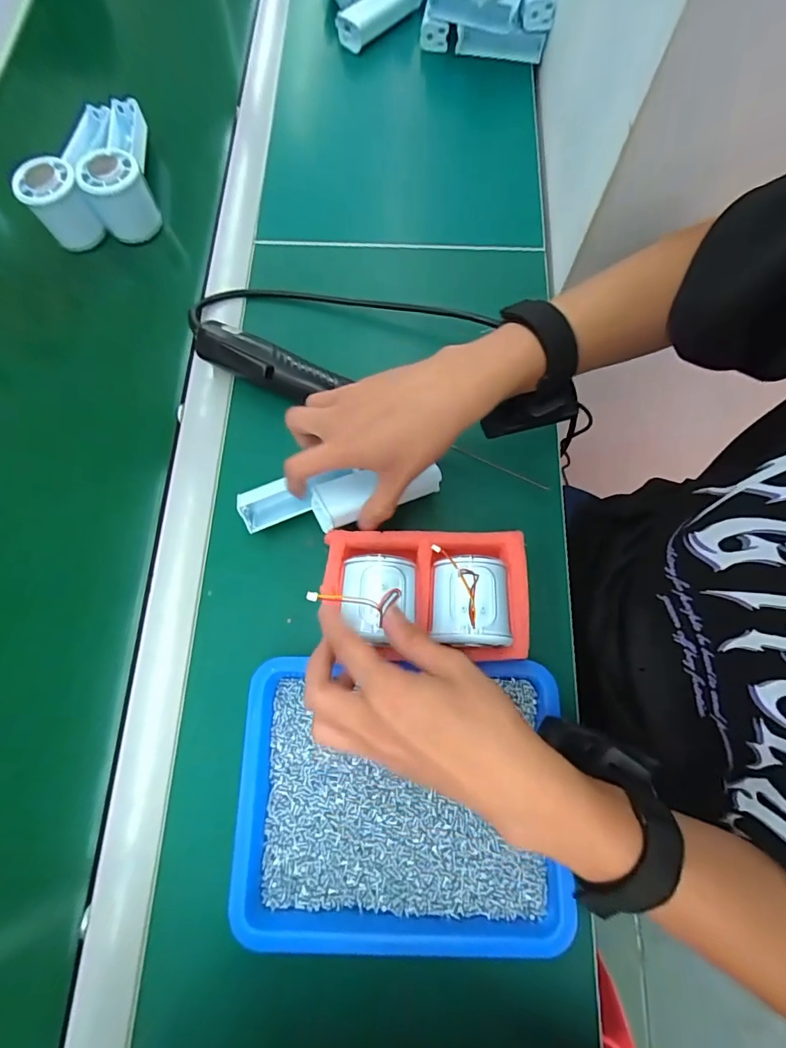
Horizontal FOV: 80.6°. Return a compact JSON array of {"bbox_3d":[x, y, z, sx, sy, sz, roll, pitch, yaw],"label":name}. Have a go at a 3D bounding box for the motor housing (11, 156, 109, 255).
[{"bbox_3d":[-0.332,-0.318,0.466,0.052,0.061,0.051,0,73,1],"label":"motor housing"}]

